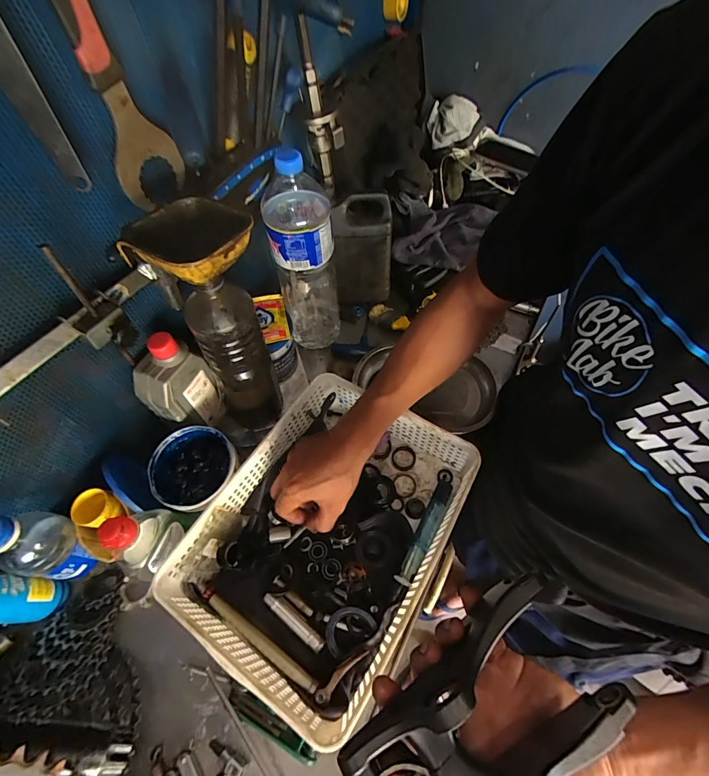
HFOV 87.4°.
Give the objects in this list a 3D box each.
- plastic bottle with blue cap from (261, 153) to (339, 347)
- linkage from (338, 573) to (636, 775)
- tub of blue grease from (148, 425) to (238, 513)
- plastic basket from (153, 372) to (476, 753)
[{"bbox_3d":[-0.073,-0.188,0.550,0.088,0.297,0.107,-11,58,-4],"label":"plastic bottle with blue cap"},{"bbox_3d":[0.080,0.204,0.233,0.174,0.057,0.092,-26,61,-13],"label":"linkage"},{"bbox_3d":[-0.199,0.110,0.480,0.102,0.067,0.099,-1,58,2],"label":"tub of blue grease"},{"bbox_3d":[-0.031,0.166,0.456,0.254,0.082,0.330,25,63,17],"label":"plastic basket"}]

